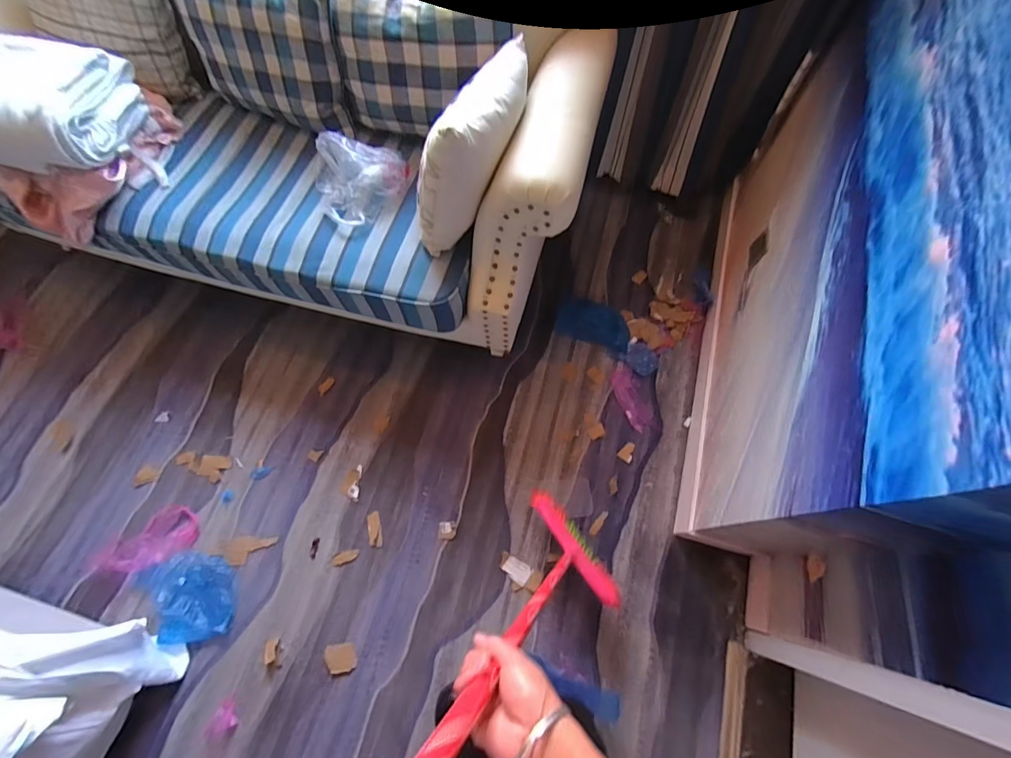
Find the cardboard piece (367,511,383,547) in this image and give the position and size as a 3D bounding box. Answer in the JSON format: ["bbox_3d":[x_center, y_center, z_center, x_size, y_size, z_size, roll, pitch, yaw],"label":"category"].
[{"bbox_3d":[-0.377,0.433,1.225,0.039,0.004,0.097,-12,69,-4],"label":"cardboard piece"}]

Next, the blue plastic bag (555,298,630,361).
[{"bbox_3d":[0.304,-0.187,1.437,0.251,0.025,0.164,23,70,10],"label":"blue plastic bag"}]

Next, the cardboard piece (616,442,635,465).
[{"bbox_3d":[0.372,0.221,1.288,0.042,0.004,0.062,38,73,14],"label":"cardboard piece"}]

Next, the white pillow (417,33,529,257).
[{"bbox_3d":[-0.047,-0.533,0.974,0.134,0.293,0.423,30,72,12],"label":"white pillow"}]

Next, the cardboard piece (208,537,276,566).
[{"bbox_3d":[-0.737,0.489,1.211,0.153,0.015,0.075,4,65,-9],"label":"cardboard piece"}]

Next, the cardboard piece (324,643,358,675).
[{"bbox_3d":[-0.426,0.724,1.102,0.081,0.007,0.065,-5,68,-1],"label":"cardboard piece"}]

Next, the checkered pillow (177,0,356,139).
[{"bbox_3d":[-0.643,-0.909,1.156,0.478,0.336,0.140,21,48,5],"label":"checkered pillow"}]

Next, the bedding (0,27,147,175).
[{"bbox_3d":[-1.266,-0.753,1.106,0.500,0.189,0.382,11,69,5],"label":"bedding"}]

